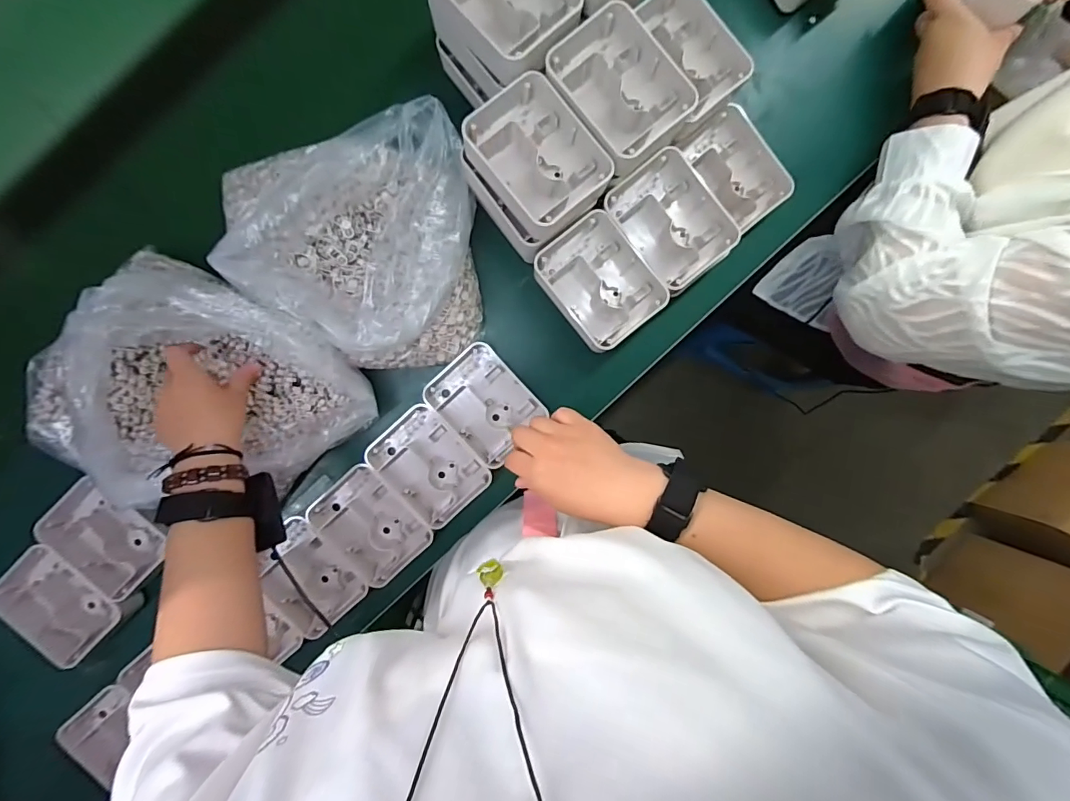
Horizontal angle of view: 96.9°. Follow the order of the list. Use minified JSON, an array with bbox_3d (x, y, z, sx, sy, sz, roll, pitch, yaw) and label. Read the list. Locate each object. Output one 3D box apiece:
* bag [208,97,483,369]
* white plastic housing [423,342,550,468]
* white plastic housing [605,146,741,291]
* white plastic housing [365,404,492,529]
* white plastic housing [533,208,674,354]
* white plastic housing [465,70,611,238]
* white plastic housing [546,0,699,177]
[{"bbox_3d":[-0.200,-0.165,0.506,0.265,0.096,0.263,-3,94,-2],"label":"bag"},{"bbox_3d":[-0.061,0.004,0.571,0.099,0.030,0.123,-42,94,1],"label":"white plastic housing"},{"bbox_3d":[0.150,-0.198,0.534,0.104,0.051,0.137,-39,94,1],"label":"white plastic housing"},{"bbox_3d":[-0.128,0.080,0.579,0.099,0.040,0.130,-42,94,1],"label":"white plastic housing"},{"bbox_3d":[0.071,-0.131,0.536,0.106,0.052,0.131,-39,94,1],"label":"white plastic housing"},{"bbox_3d":[0.001,-0.245,0.476,0.107,0.047,0.133,-40,94,1],"label":"white plastic housing"},{"bbox_3d":[0.083,-0.312,0.474,0.110,0.051,0.134,-40,94,1],"label":"white plastic housing"}]

